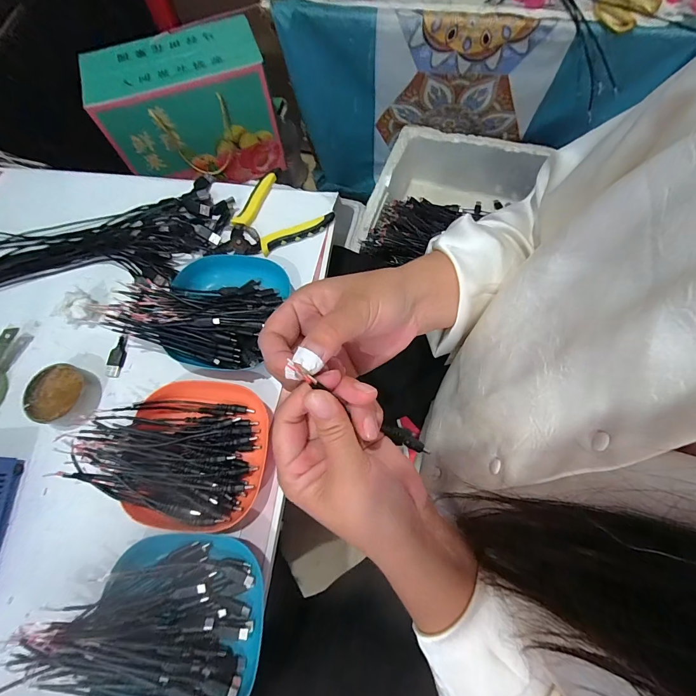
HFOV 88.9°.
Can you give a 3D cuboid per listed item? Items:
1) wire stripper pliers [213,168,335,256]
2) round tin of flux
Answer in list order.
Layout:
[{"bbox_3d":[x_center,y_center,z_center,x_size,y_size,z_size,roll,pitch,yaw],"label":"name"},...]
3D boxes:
[{"bbox_3d":[-0.104,-0.160,0.458,0.107,0.012,0.133,43,76,15],"label":"wire stripper pliers"},{"bbox_3d":[-0.308,0.051,0.387,0.068,0.028,0.063,0,70,1],"label":"round tin of flux"}]

